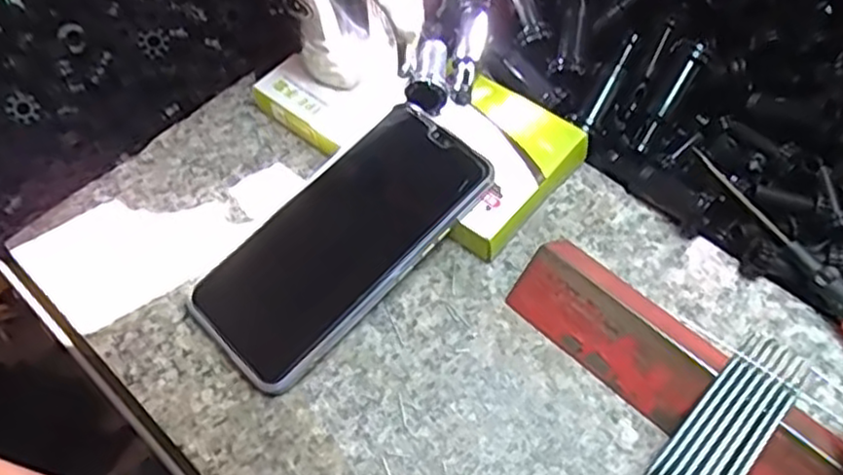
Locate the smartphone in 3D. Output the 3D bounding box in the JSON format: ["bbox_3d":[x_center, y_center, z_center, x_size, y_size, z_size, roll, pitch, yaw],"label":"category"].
[{"bbox_3d":[-0.041,0.000,0.363,0.157,0.010,0.076,-44,62,-12],"label":"smartphone"}]

